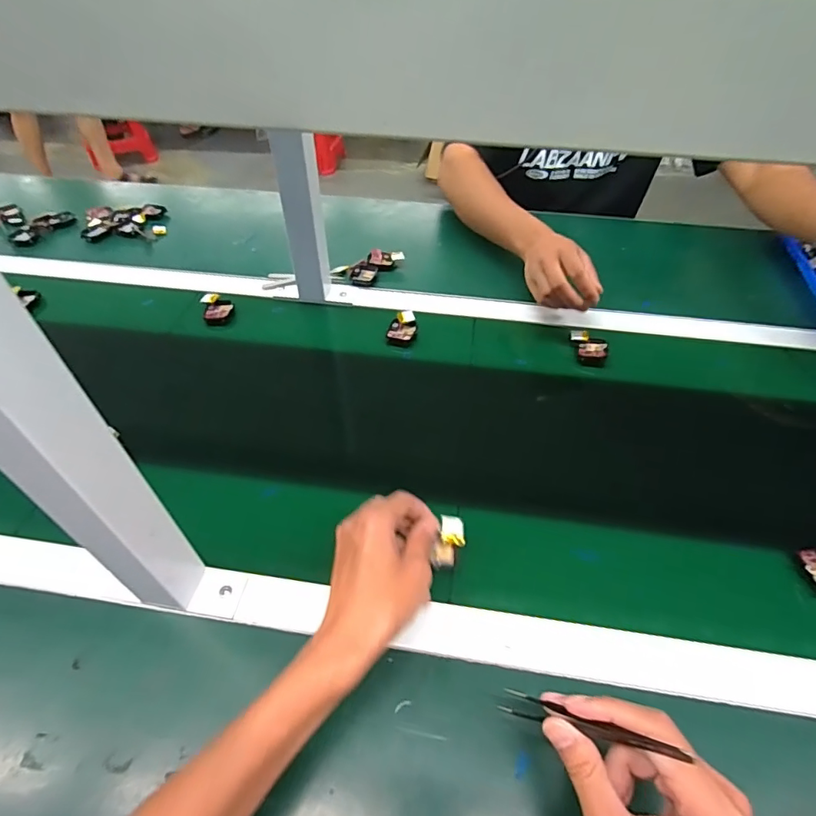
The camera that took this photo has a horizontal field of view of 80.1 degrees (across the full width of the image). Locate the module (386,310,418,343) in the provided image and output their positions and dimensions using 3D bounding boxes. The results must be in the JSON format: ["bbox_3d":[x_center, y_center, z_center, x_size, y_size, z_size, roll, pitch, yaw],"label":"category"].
[{"bbox_3d":[-0.006,-0.110,0.652,0.036,0.017,0.047,9,48,7],"label":"module"}]

